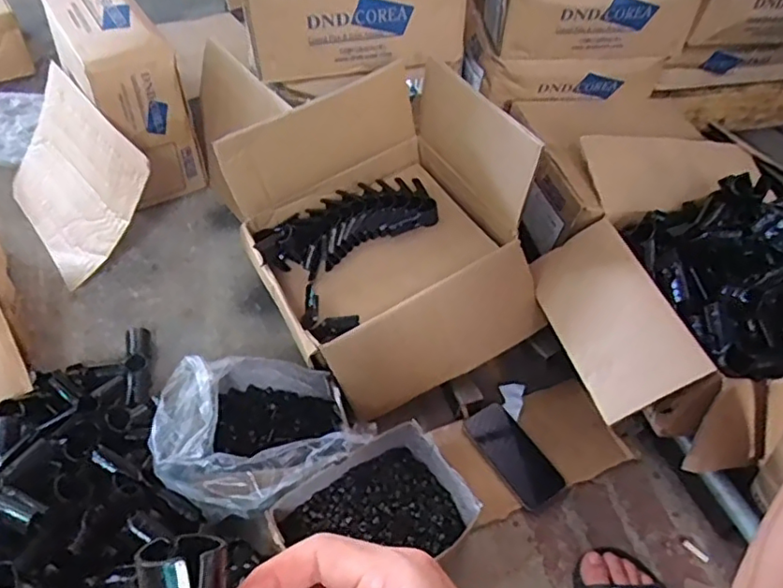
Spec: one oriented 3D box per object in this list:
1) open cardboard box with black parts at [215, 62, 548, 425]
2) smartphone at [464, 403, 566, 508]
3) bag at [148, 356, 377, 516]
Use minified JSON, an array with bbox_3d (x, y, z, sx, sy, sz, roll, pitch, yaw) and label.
[{"bbox_3d":[-0.020,-0.100,0.844,0.329,0.254,0.414,-18,53,-20],"label":"open cardboard box with black parts"},{"bbox_3d":[0.167,0.217,0.811,0.067,0.012,0.142,-31,65,-14],"label":"smartphone"},{"bbox_3d":[-0.167,0.164,0.744,0.241,0.126,0.201,-25,56,-25],"label":"bag"}]

